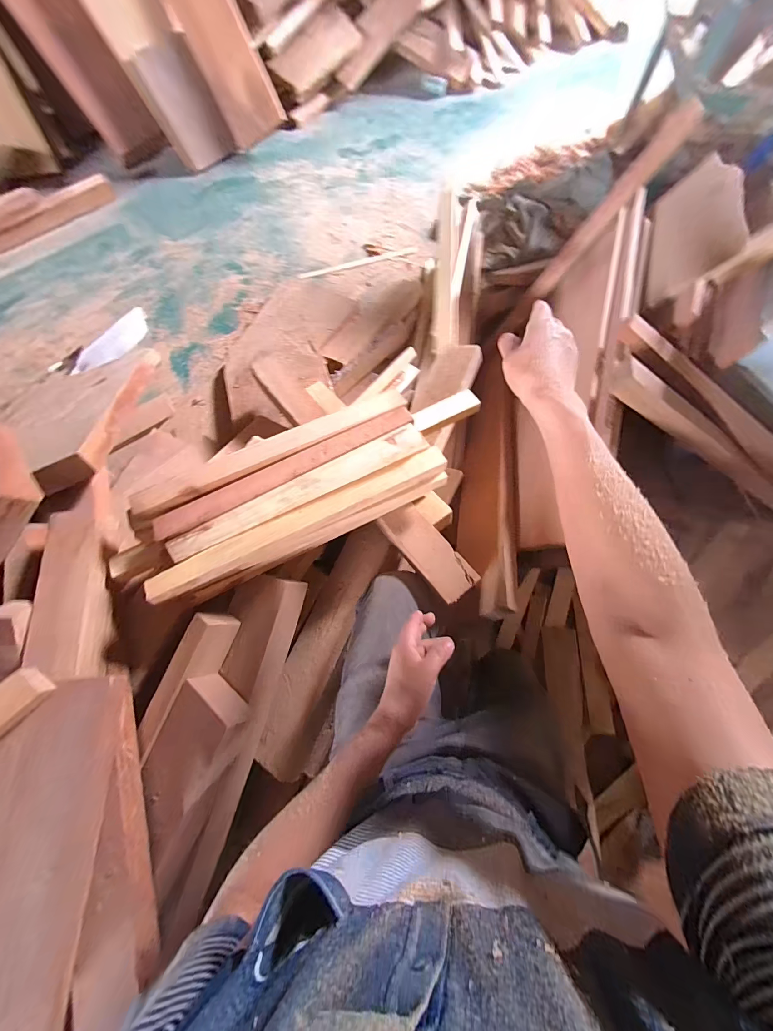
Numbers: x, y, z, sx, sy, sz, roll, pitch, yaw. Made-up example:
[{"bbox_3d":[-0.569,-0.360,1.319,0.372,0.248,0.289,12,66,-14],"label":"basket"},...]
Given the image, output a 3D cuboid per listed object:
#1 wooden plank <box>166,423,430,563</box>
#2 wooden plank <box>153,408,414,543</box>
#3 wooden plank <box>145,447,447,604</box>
[{"bbox_3d":[-0.136,-0.041,0.593,0.451,0.022,0.047,-27,71,-8],"label":"wooden plank"},{"bbox_3d":[-0.160,-0.075,0.594,0.448,0.032,0.040,-28,72,-9],"label":"wooden plank"},{"bbox_3d":[-0.127,0.009,0.589,0.510,0.046,0.046,-26,71,-8],"label":"wooden plank"}]

